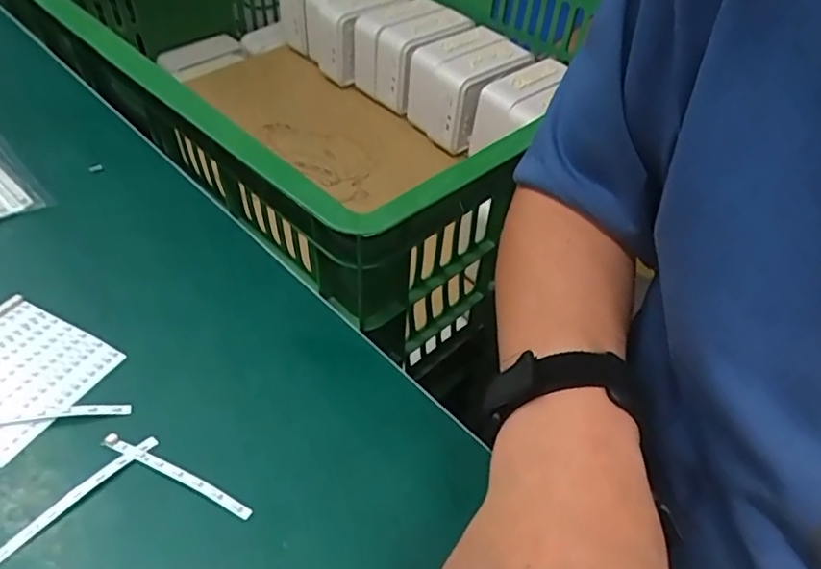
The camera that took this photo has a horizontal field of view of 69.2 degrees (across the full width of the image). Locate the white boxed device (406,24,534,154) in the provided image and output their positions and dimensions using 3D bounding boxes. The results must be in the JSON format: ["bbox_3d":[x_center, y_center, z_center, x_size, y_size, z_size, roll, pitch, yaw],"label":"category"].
[{"bbox_3d":[0.071,-0.233,0.710,0.118,0.088,0.113,-23,53,-25],"label":"white boxed device"}]

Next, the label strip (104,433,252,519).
[{"bbox_3d":[-0.120,0.097,0.304,0.088,0.004,0.006,21,47,13],"label":"label strip"}]

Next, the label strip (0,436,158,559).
[{"bbox_3d":[-0.164,0.103,0.290,0.007,0.004,0.087,34,52,23],"label":"label strip"}]

